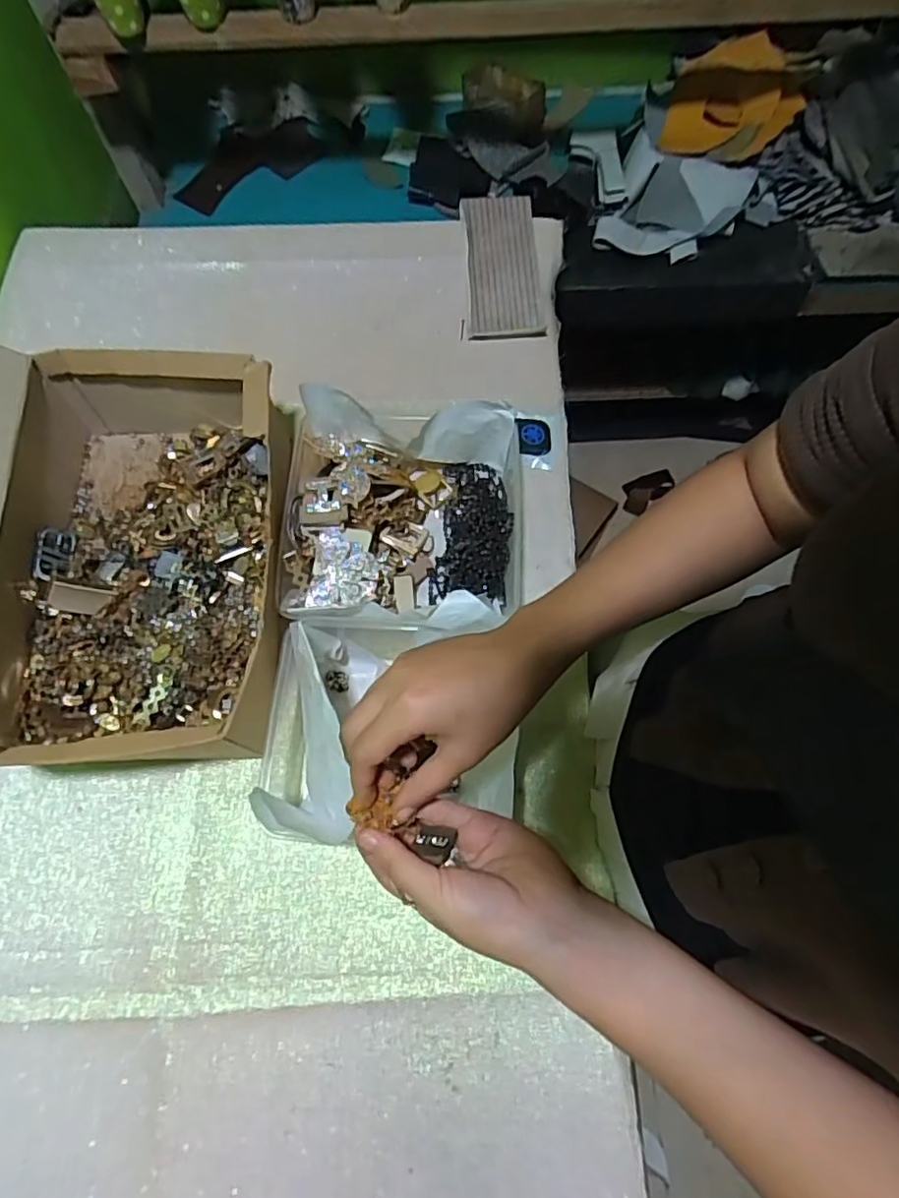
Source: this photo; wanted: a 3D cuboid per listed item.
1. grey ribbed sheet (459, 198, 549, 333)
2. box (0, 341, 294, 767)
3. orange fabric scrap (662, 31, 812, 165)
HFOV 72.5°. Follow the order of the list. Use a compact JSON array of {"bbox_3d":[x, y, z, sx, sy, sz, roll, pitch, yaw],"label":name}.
[{"bbox_3d":[0.059,-0.368,0.673,0.081,0.023,0.175,-3,68,0],"label":"grey ribbed sheet"},{"bbox_3d":[-0.319,-0.056,0.458,0.350,0.221,0.332,1,70,0],"label":"box"},{"bbox_3d":[0.382,-0.673,0.820,0.160,0.016,0.171,15,88,6],"label":"orange fabric scrap"}]

